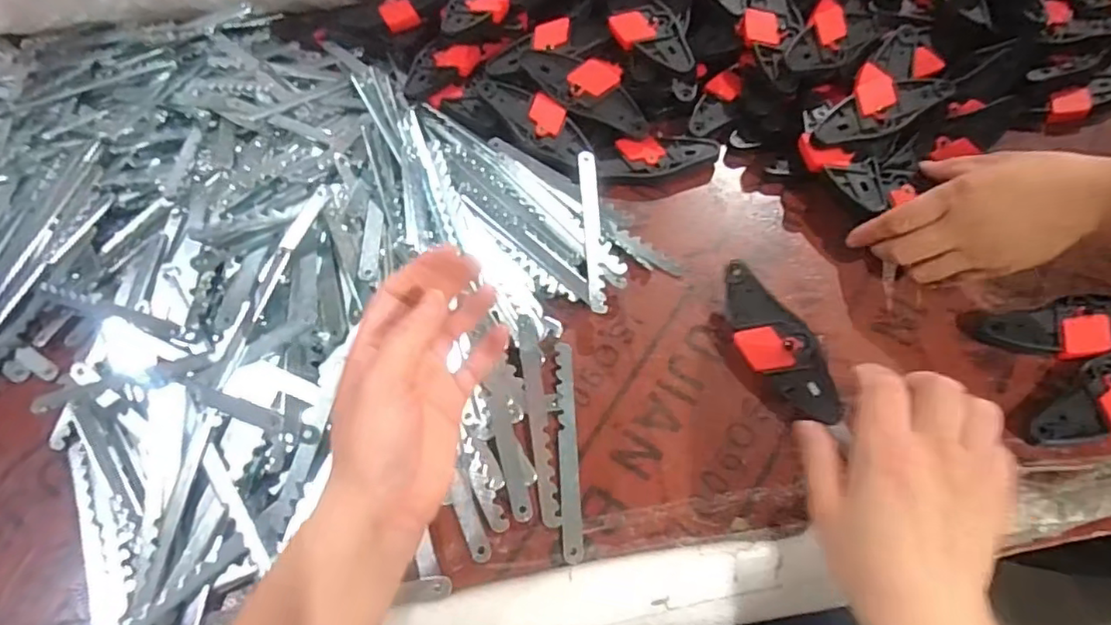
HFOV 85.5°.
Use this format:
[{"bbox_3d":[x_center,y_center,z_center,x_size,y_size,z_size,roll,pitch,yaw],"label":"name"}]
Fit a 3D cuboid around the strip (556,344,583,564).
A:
[{"bbox_3d":[0.008,0.089,0.406,0.013,0.004,0.145,-4,61,2],"label":"strip"}]

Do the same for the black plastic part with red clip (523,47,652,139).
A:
[{"bbox_3d":[0.028,-0.197,0.516,0.118,0.017,0.051,31,67,18],"label":"black plastic part with red clip"}]

